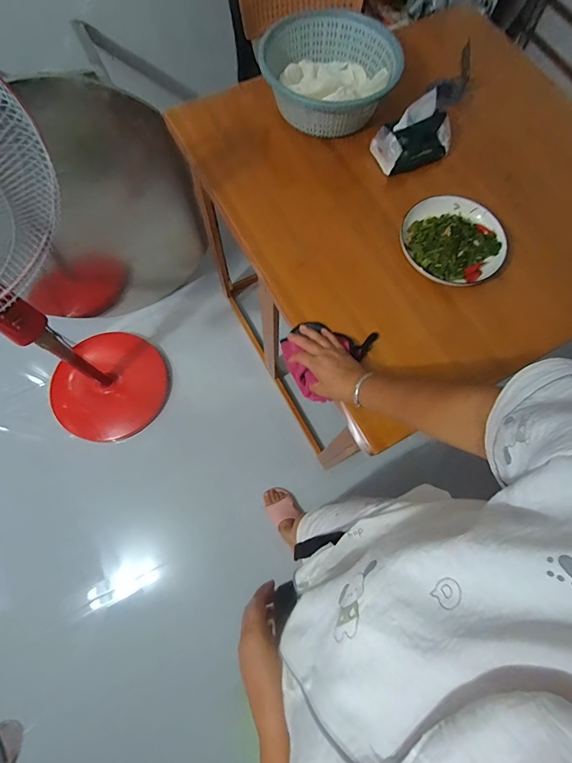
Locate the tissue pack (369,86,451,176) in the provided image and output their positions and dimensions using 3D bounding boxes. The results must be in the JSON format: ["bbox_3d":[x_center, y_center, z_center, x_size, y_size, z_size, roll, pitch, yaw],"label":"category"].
[{"bbox_3d":[0.275,-0.526,0.769,0.157,0.117,0.103,-32,76,-11],"label":"tissue pack"}]

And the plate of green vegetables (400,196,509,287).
[{"bbox_3d":[0.335,-0.288,0.719,0.200,0.062,0.193,0,72,-2],"label":"plate of green vegetables"}]

